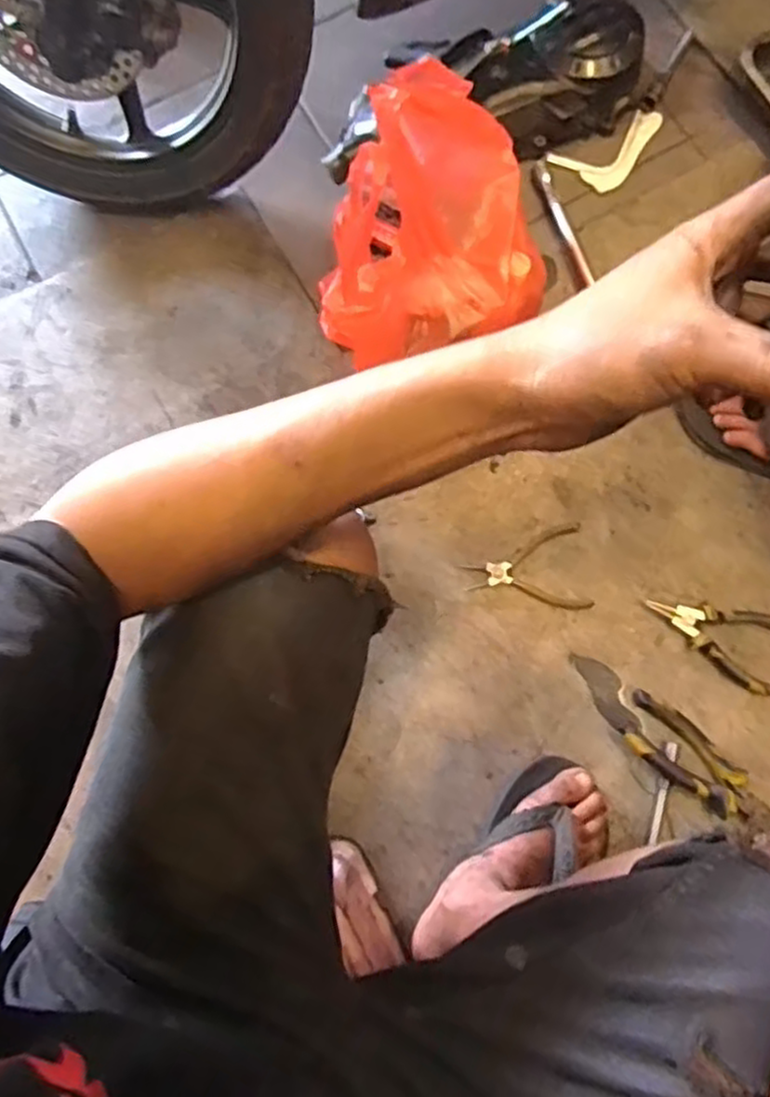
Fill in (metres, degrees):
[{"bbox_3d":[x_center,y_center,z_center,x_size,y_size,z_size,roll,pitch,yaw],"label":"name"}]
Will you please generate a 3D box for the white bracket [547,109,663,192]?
[{"bbox_3d":[0.284,-0.485,0.904,0.154,0.013,0.075,-31,79,-5],"label":"white bracket"}]

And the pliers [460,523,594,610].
[{"bbox_3d":[0.156,0.027,0.812,0.133,0.007,0.094,-9,77,0],"label":"pliers"}]

